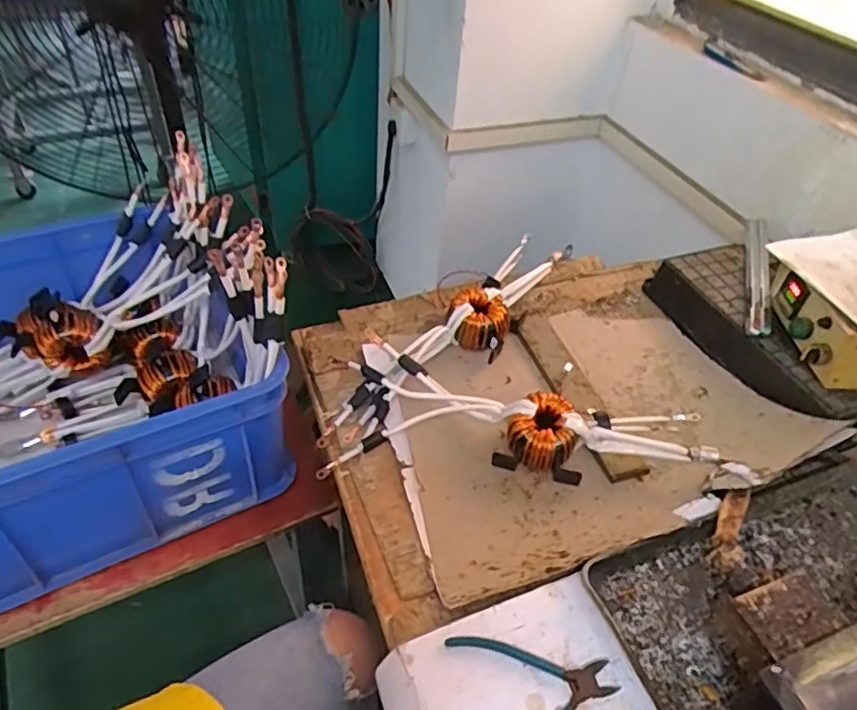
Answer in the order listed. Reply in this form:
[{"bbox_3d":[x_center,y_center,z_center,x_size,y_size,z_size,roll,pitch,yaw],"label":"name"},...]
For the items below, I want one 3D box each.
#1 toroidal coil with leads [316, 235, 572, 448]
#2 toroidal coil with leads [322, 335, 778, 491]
[{"bbox_3d":[0.055,-0.032,0.855,0.088,0.062,0.499,34,51,27],"label":"toroidal coil with leads"},{"bbox_3d":[0.123,0.068,0.755,0.459,0.063,0.190,6,44,1],"label":"toroidal coil with leads"}]

